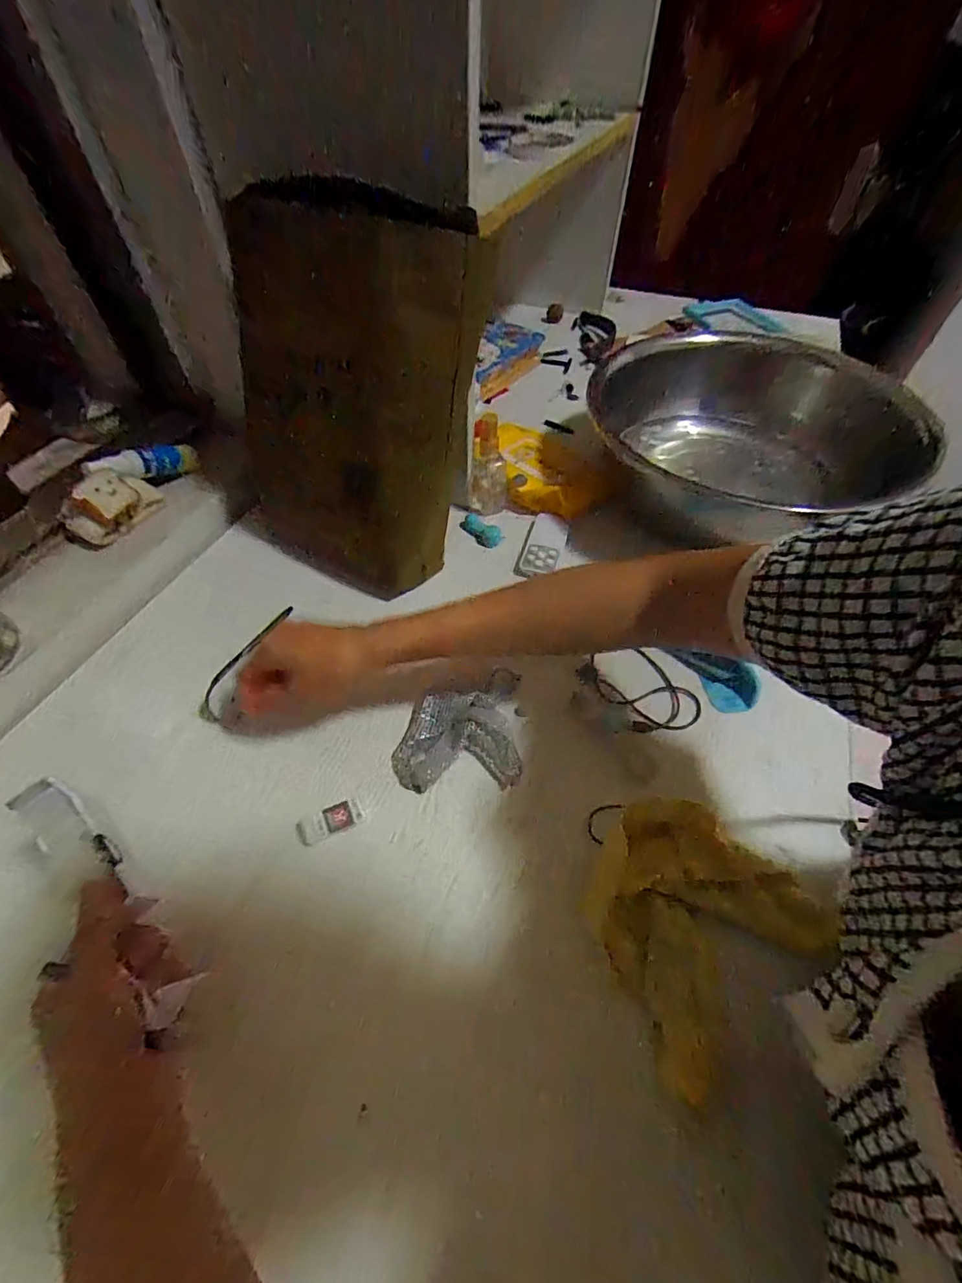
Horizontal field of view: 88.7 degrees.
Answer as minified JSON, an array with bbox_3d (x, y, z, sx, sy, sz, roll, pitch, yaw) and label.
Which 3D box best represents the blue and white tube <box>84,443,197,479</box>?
[{"bbox_3d":[-0.383,-0.206,0.563,0.022,0.028,0.116,33,39,23],"label":"blue and white tube"}]

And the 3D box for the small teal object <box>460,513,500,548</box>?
[{"bbox_3d":[0.000,-0.136,0.599,0.056,0.023,0.023,30,61,22],"label":"small teal object"}]

